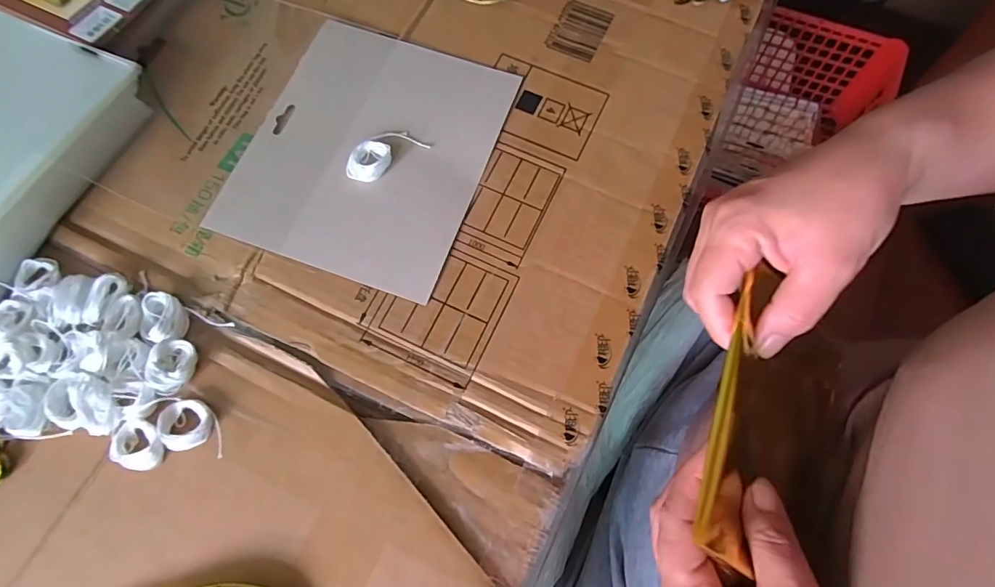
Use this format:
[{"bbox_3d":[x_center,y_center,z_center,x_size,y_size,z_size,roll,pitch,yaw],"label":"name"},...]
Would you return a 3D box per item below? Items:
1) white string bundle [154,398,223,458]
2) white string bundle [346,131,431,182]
[{"bbox_3d":[-0.178,0.078,0.290,0.041,0.011,0.029,5,71,1],"label":"white string bundle"},{"bbox_3d":[-0.081,-0.102,0.348,0.059,0.011,0.033,-35,74,-11],"label":"white string bundle"}]

